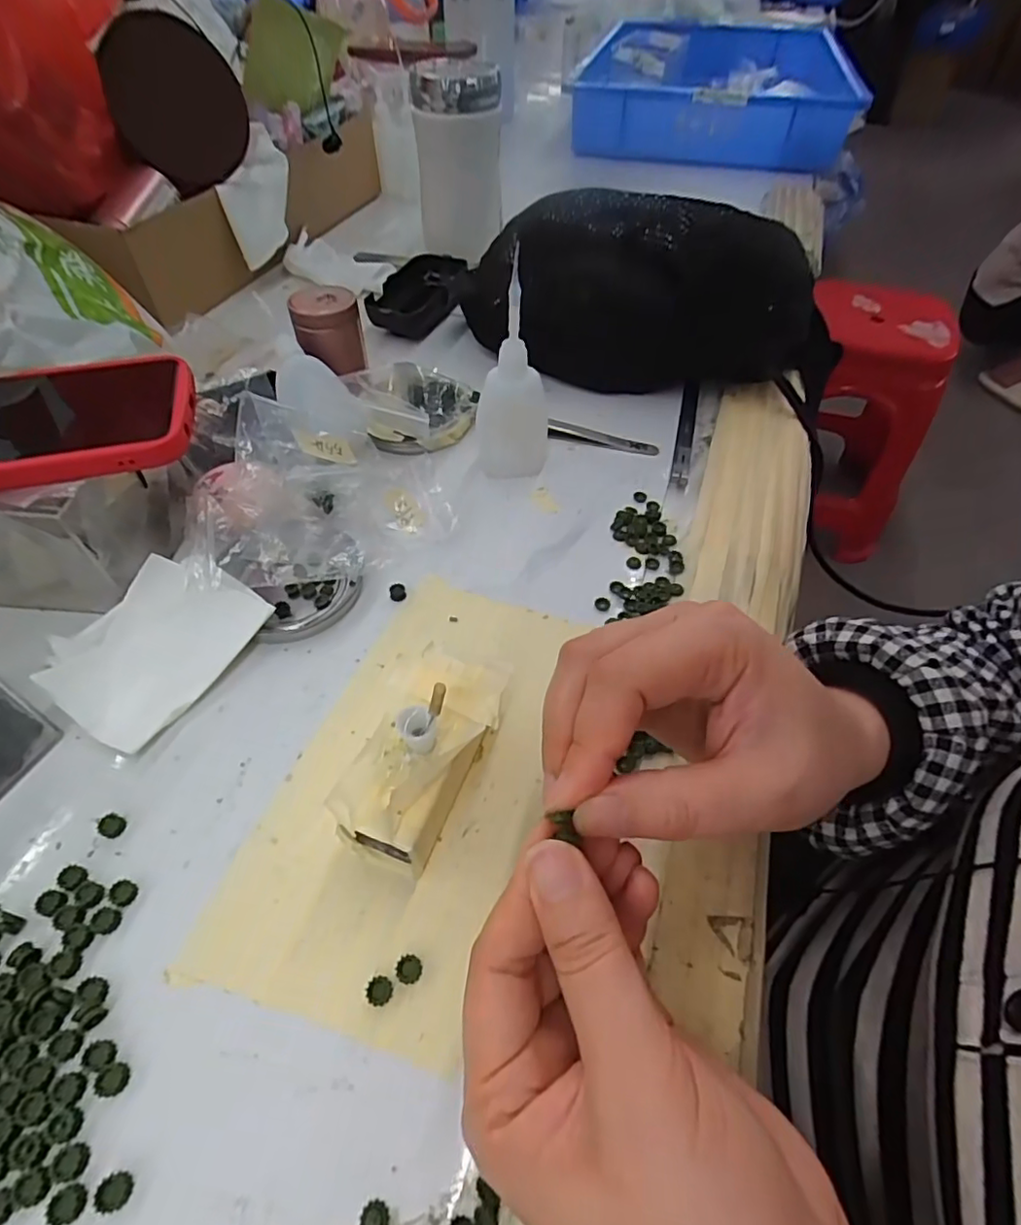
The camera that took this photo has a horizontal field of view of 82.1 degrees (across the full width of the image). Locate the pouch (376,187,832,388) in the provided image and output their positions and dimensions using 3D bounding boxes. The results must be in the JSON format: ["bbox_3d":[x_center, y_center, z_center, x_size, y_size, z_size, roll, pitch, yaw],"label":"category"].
[{"bbox_3d":[0.053,-0.245,0.433,0.345,0.099,0.115,18,54,12],"label":"pouch"}]

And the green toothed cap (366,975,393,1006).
[{"bbox_3d":[-0.045,0.130,0.202,0.008,0.004,0.009,6,52,3],"label":"green toothed cap"}]

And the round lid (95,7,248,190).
[{"bbox_3d":[-0.252,-0.384,0.443,0.092,0.097,0.011,-11,58,2],"label":"round lid"}]

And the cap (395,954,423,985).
[{"bbox_3d":[-0.036,0.125,0.206,0.009,0.004,0.009,1,52,-1],"label":"cap"}]

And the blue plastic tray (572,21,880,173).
[{"bbox_3d":[0.301,-0.774,0.861,0.336,0.078,0.518,12,53,7],"label":"blue plastic tray"}]

